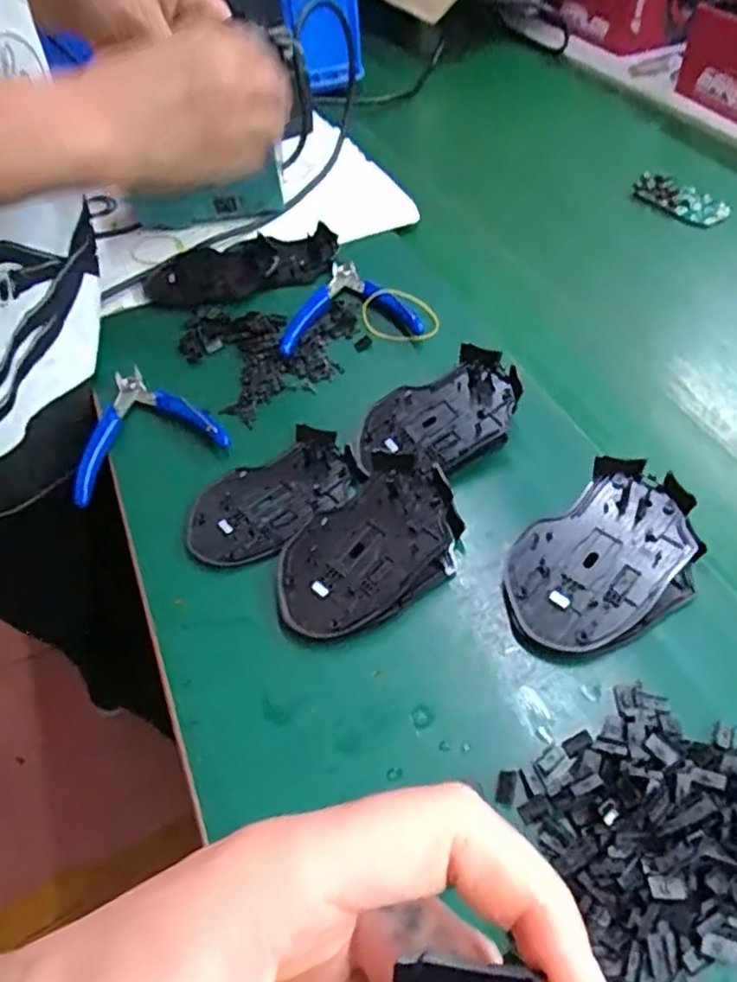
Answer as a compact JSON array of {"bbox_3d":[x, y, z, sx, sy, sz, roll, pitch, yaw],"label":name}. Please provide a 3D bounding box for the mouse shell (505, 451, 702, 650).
[{"bbox_3d":[0.126,0.037,0.369,0.113,0.036,0.080,-32,55,-21],"label":"mouse shell"}]

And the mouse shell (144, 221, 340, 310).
[{"bbox_3d":[-0.113,-0.205,0.609,0.169,0.020,0.080,-16,50,-10],"label":"mouse shell"}]

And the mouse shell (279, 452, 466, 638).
[{"bbox_3d":[-0.002,0.031,0.385,0.109,0.037,0.076,-29,53,-19],"label":"mouse shell"}]

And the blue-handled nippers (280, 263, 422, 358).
[{"bbox_3d":[-0.023,-0.158,0.557,0.109,0.020,0.113,-10,49,-4],"label":"blue-handled nippers"}]

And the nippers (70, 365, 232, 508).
[{"bbox_3d":[-0.167,-0.049,0.487,0.105,0.014,0.108,-22,52,-14],"label":"nippers"}]

